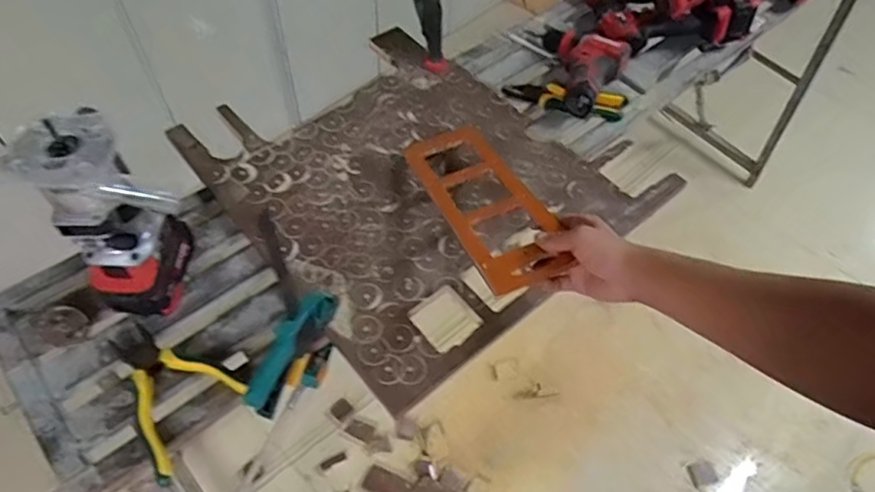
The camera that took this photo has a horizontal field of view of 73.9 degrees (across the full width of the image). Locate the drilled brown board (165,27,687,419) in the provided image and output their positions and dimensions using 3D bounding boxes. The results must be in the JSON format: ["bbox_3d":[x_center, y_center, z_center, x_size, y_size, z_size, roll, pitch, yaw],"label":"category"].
[{"bbox_3d":[-0.025,-0.111,0.829,0.492,0.026,0.516,-34,64,-23],"label":"drilled brown board"}]

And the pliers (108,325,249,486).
[{"bbox_3d":[-0.307,0.160,0.630,0.155,0.021,0.118,29,59,15],"label":"pliers"}]

